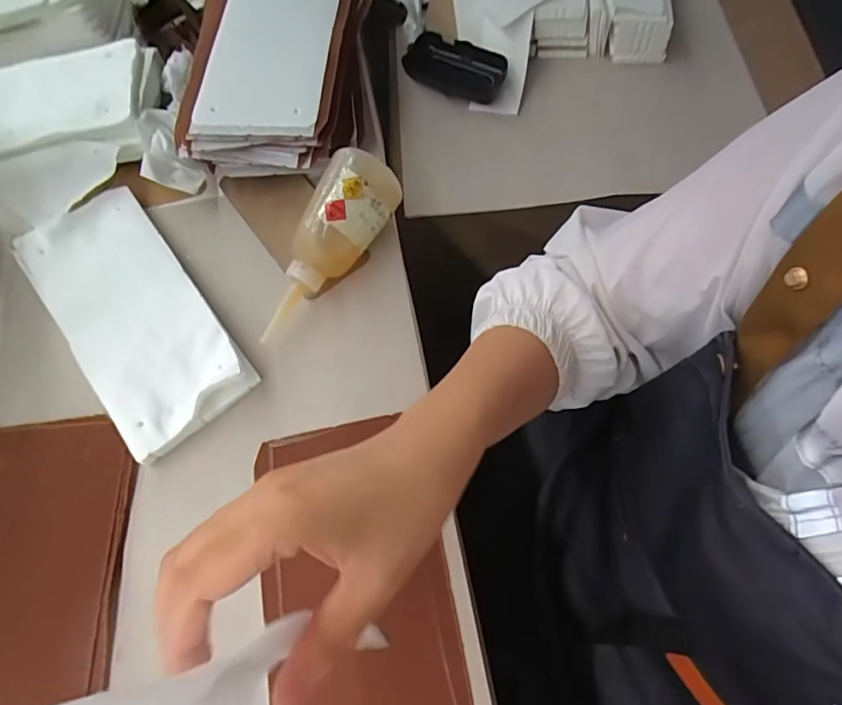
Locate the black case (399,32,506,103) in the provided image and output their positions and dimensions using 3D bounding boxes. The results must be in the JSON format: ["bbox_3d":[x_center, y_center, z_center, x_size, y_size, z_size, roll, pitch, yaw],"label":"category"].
[{"bbox_3d":[0.037,-0.304,0.535,0.102,0.027,0.056,26,71,13],"label":"black case"}]

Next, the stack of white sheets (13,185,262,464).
[{"bbox_3d":[-0.248,-0.036,0.427,0.109,0.026,0.248,-37,71,-12],"label":"stack of white sheets"}]

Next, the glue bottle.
[{"bbox_3d":[-0.082,-0.093,0.423,0.063,0.065,0.164,34,92,15],"label":"glue bottle"}]

